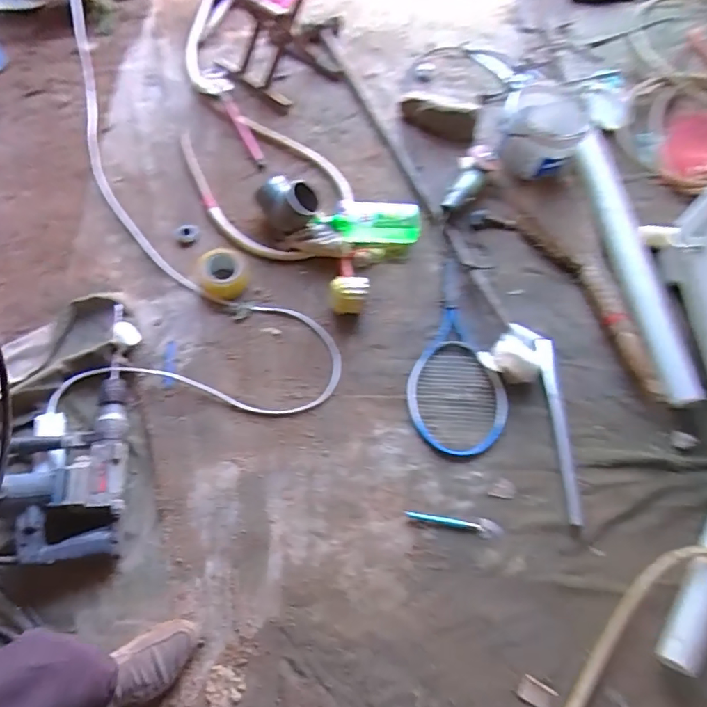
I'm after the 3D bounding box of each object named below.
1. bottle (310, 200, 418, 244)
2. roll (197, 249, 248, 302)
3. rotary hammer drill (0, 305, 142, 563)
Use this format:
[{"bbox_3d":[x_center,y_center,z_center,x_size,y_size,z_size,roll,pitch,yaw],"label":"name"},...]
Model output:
[{"bbox_3d":[0.040,-0.340,1.351,0.257,0.074,0.075,1,63,-2],"label":"bottle"},{"bbox_3d":[-0.320,-0.193,1.278,0.107,0.045,0.131,-19,65,-12],"label":"roll"},{"bbox_3d":[-0.575,0.138,1.070,0.217,0.091,0.547,-5,63,-5],"label":"rotary hammer drill"}]

